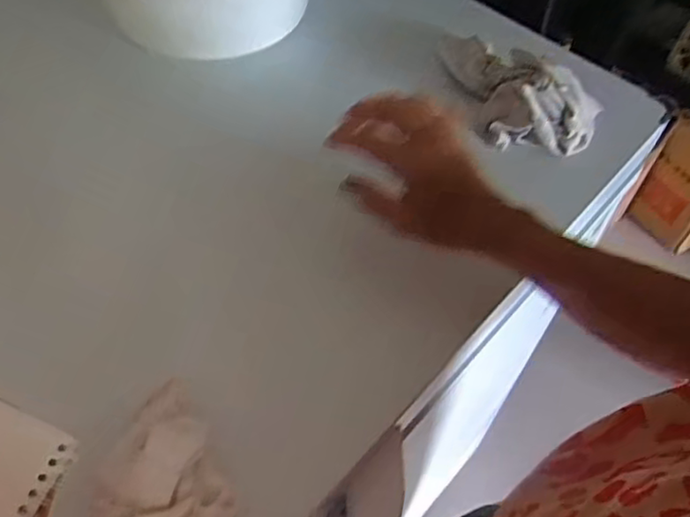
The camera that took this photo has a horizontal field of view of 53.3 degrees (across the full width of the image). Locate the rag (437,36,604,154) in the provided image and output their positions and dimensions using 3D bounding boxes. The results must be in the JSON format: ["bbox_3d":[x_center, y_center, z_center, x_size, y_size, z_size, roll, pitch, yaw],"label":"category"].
[{"bbox_3d":[0.148,-0.152,0.615,0.157,0.051,0.091,30,58,17],"label":"rag"}]

